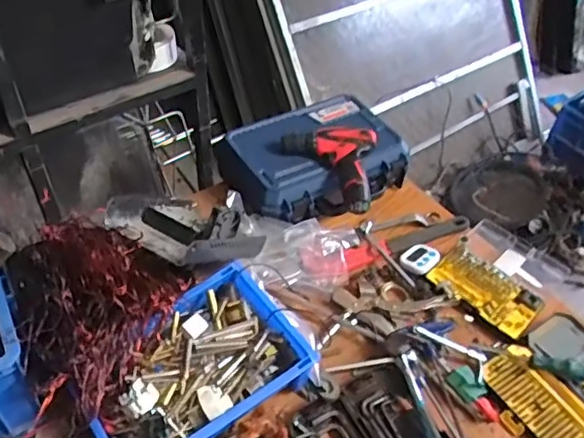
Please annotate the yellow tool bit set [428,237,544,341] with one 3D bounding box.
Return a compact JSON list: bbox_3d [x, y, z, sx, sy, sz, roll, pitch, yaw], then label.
[{"bbox_3d":[0.383,0.101,1.055,0.185,0.024,0.188,35,52,27],"label":"yellow tool bit set"}]

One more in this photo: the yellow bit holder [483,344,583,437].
[{"bbox_3d":[0.388,0.290,0.895,0.123,0.025,0.180,-24,51,-25],"label":"yellow bit holder"}]

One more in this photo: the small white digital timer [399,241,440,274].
[{"bbox_3d":[0.243,0.072,1.076,0.066,0.015,0.058,-31,55,-30],"label":"small white digital timer"}]

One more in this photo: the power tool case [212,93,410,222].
[{"bbox_3d":[0.051,-0.124,1.166,0.378,0.100,0.305,-25,52,-26],"label":"power tool case"}]

